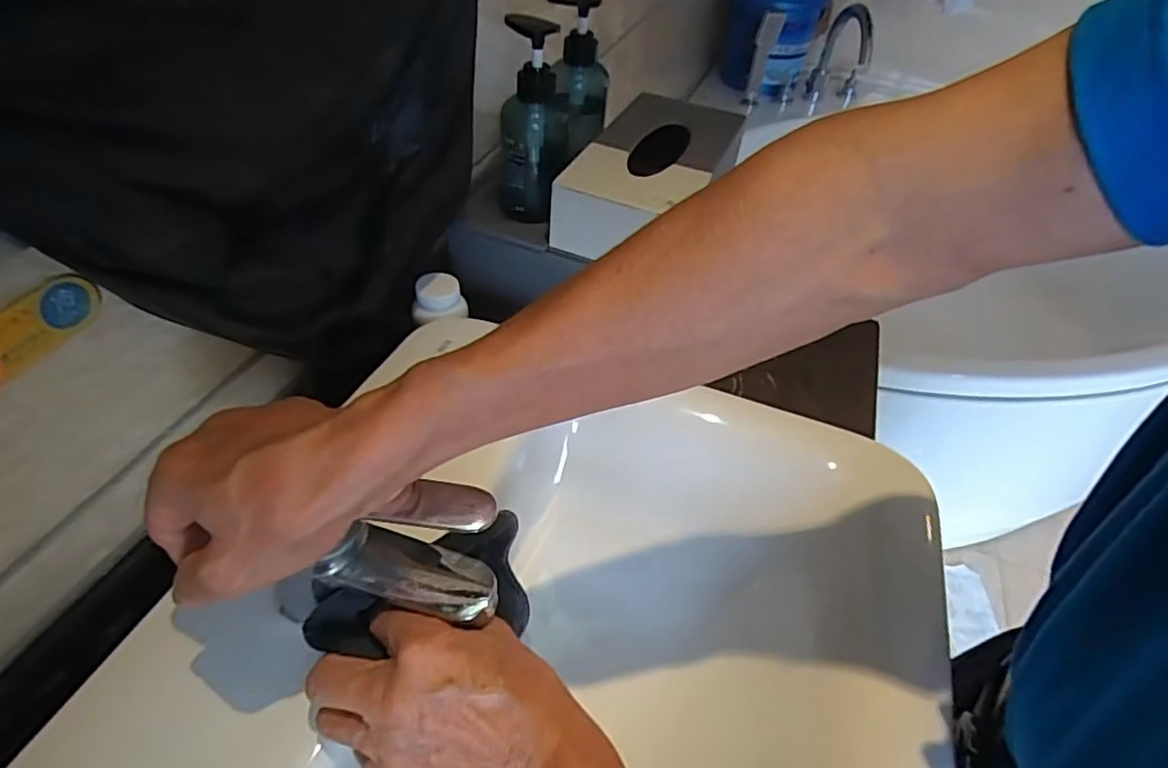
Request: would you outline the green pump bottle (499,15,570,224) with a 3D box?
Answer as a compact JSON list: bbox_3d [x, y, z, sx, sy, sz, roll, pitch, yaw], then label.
[{"bbox_3d":[-0.045,-0.241,0.572,0.065,0.169,0.060,0,45,-6],"label":"green pump bottle"}]

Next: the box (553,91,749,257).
[{"bbox_3d":[0.068,-0.205,0.606,0.122,0.069,0.226,21,47,14],"label":"box"}]

